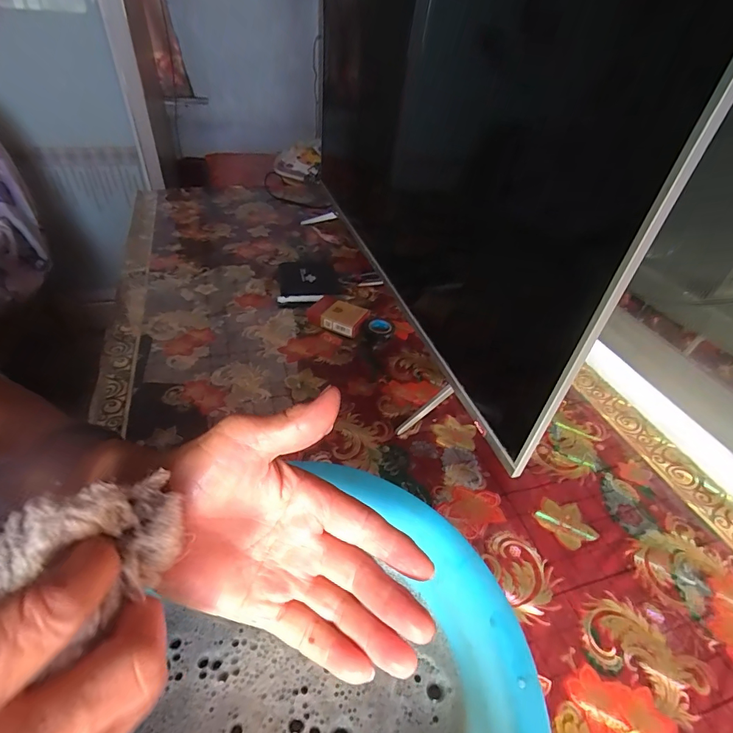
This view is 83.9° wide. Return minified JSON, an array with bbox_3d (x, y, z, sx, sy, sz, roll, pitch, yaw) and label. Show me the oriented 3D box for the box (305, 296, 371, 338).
[{"bbox_3d":[-0.050,-0.085,0.677,0.096,0.027,0.064,21,43,17],"label":"box"}]

